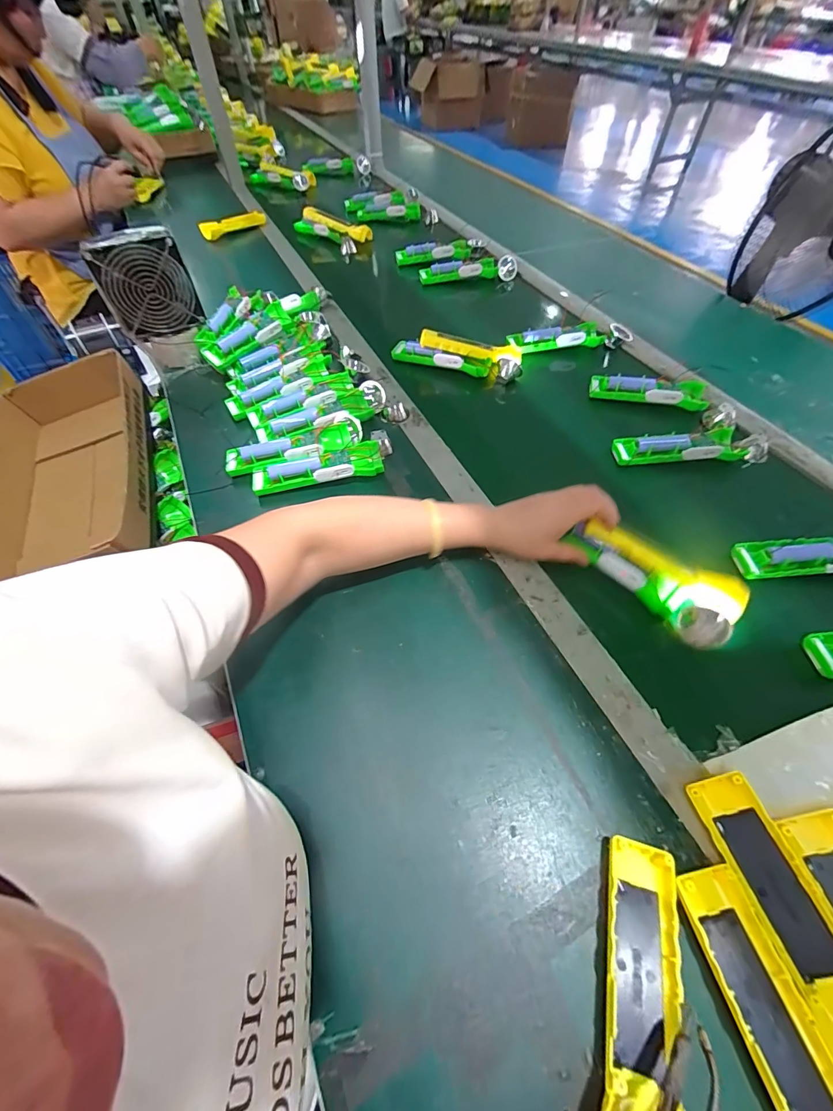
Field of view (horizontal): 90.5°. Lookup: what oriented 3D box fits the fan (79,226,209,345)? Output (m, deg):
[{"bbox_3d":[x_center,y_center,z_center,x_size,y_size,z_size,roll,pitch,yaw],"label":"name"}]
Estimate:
[{"bbox_3d":[-0.398,-0.394,0.619,0.118,0.140,0.034,-23,60,-14],"label":"fan"}]

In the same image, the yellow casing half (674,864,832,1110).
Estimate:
[{"bbox_3d":[0.220,0.293,0.251,0.051,0.024,0.162,-8,57,-5],"label":"yellow casing half"}]

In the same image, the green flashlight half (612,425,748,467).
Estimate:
[{"bbox_3d":[0.358,-0.143,0.563,0.170,0.038,0.048,-4,57,-3],"label":"green flashlight half"}]

